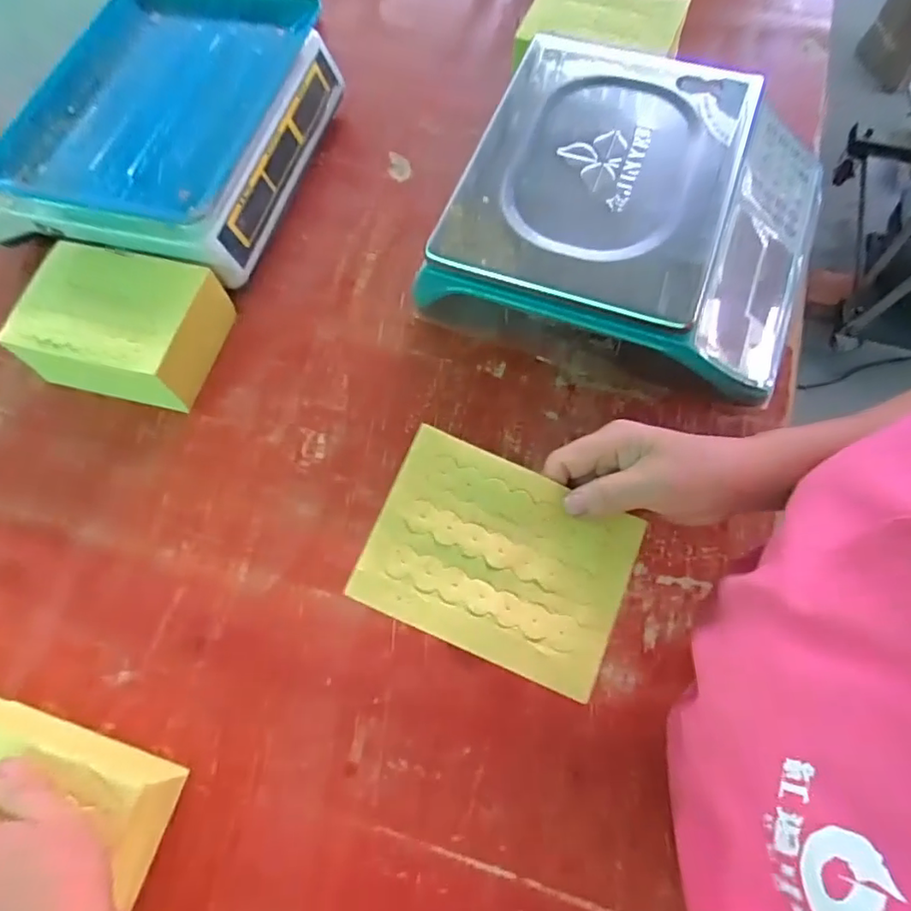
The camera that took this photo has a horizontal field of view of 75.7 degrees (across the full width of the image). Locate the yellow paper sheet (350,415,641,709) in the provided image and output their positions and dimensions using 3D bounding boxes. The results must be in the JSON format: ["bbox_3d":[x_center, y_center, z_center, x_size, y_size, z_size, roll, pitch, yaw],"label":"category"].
[{"bbox_3d":[0.028,0.064,0.368,0.157,0.010,0.116,23,77,3],"label":"yellow paper sheet"}]

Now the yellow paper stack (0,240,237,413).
[{"bbox_3d":[-0.311,-0.123,0.560,0.169,0.076,0.119,13,69,8],"label":"yellow paper stack"}]

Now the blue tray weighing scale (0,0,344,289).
[{"bbox_3d":[-0.293,-0.354,0.625,0.244,0.094,0.334,14,69,8],"label":"blue tray weighing scale"}]

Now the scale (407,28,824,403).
[{"bbox_3d":[0.178,-0.240,0.560,0.317,0.089,0.334,21,70,11],"label":"scale"}]

